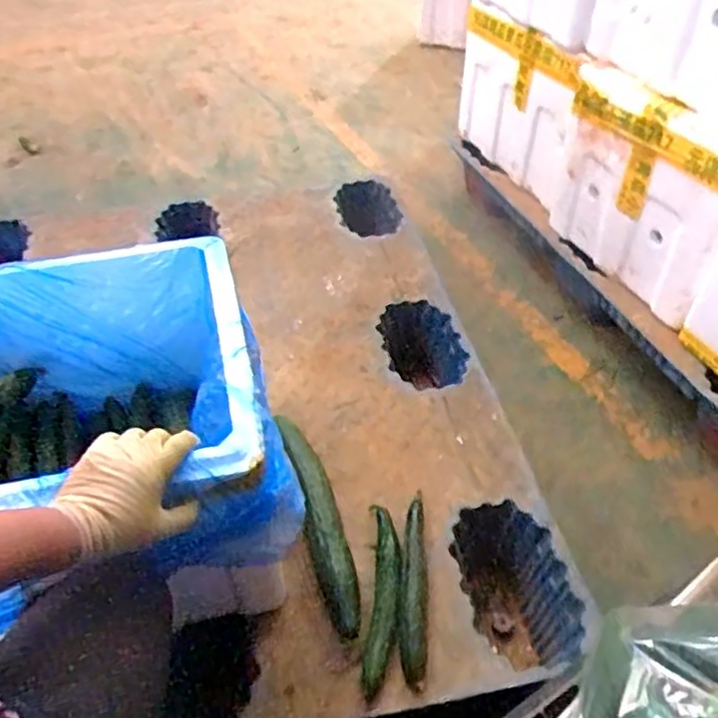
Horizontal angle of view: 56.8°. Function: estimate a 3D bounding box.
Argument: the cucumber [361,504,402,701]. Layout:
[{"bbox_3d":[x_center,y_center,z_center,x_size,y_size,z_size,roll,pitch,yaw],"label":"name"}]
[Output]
[{"bbox_3d":[0.030,0.292,0.825,0.041,0.034,0.229,2,44,3],"label":"cucumber"}]

